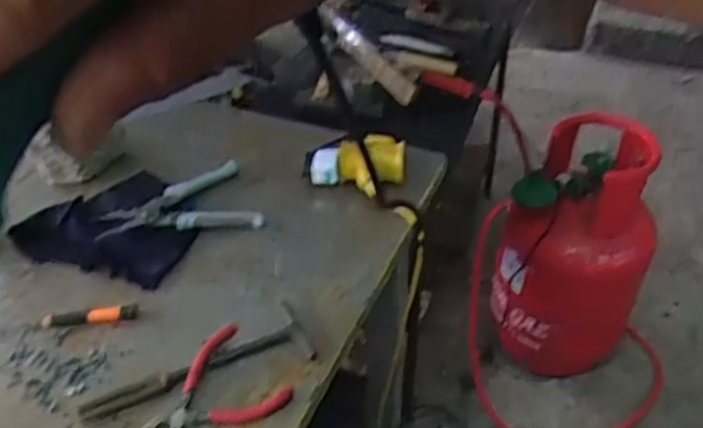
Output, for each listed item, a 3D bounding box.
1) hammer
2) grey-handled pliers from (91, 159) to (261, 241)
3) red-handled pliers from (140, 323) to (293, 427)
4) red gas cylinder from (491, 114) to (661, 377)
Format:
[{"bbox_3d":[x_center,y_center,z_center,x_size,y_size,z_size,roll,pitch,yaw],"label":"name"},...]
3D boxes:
[{"bbox_3d":[-0.150,0.147,0.680,0.220,0.018,0.067,-18,45,-20],"label":"hammer"},{"bbox_3d":[-0.213,-0.001,0.857,0.185,0.029,0.125,-17,44,-18],"label":"grey-handled pliers"},{"bbox_3d":[-0.137,0.172,0.649,0.139,0.026,0.097,-31,50,-30],"label":"red-handled pliers"},{"bbox_3d":[0.476,0.086,1.512,0.285,0.573,0.287,16,44,17],"label":"red gas cylinder"}]

